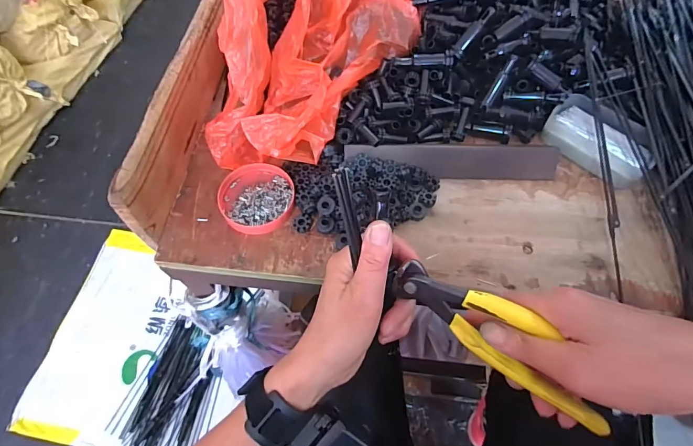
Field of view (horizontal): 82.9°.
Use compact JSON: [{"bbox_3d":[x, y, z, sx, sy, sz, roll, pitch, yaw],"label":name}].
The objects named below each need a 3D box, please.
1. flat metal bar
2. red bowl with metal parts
[{"bbox_3d":[0.119,-0.069,0.442,0.236,0.038,0.010,1,23,1],"label":"flat metal bar"},{"bbox_3d":[-0.099,-0.028,0.433,0.079,0.018,0.080,0,61,0],"label":"red bowl with metal parts"}]

